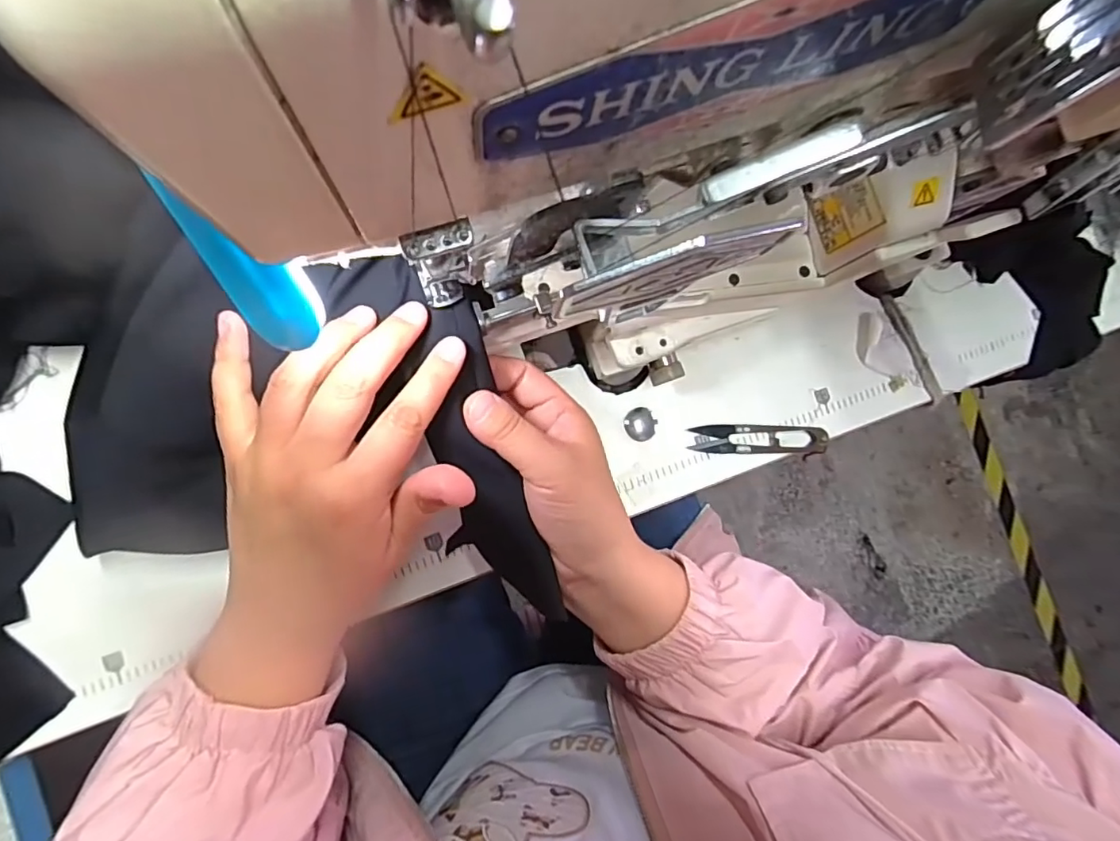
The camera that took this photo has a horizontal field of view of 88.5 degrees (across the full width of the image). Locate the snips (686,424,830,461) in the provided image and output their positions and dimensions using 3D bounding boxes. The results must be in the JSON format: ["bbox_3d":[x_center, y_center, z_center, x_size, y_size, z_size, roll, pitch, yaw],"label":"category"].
[{"bbox_3d":[0.145,0.014,0.416,0.101,0.011,0.023,4,84,-8],"label":"snips"}]

